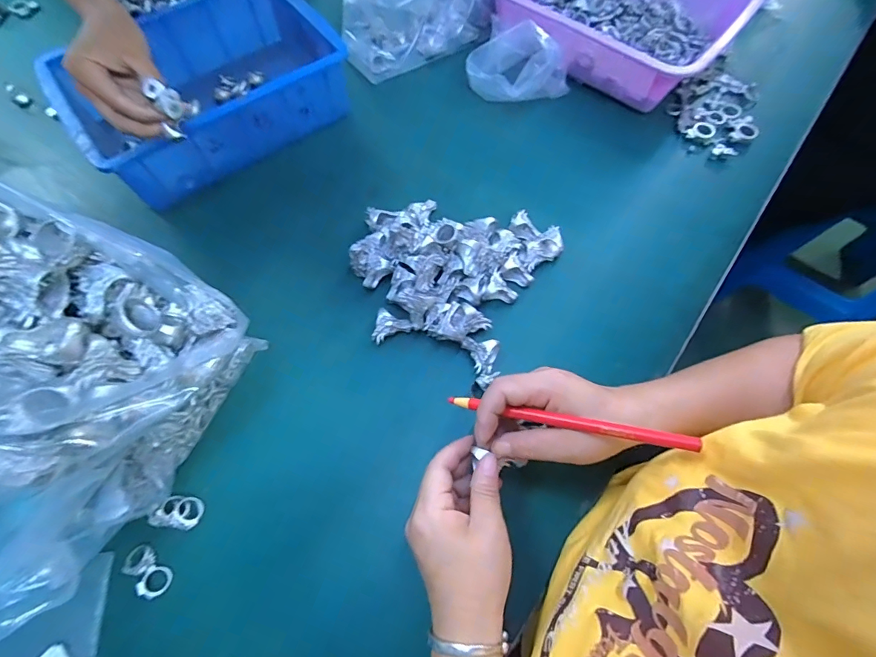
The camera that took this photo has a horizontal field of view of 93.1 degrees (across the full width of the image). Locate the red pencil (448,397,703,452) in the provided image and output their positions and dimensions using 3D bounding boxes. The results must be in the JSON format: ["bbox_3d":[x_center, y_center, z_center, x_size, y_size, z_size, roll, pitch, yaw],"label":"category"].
[{"bbox_3d":[0.083,0.063,0.288,0.168,0.004,0.007,6,65,28],"label":"red pencil"}]

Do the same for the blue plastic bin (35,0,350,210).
[{"bbox_3d":[-0.278,-0.295,0.501,0.294,0.072,0.207,-34,71,-13],"label":"blue plastic bin"}]

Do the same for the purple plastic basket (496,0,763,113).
[{"bbox_3d":[0.214,-0.403,0.533,0.297,0.080,0.205,39,73,15],"label":"purple plastic basket"}]

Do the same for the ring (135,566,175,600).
[{"bbox_3d":[-0.226,0.202,0.331,0.022,0.004,0.023,12,51,-16],"label":"ring"}]

